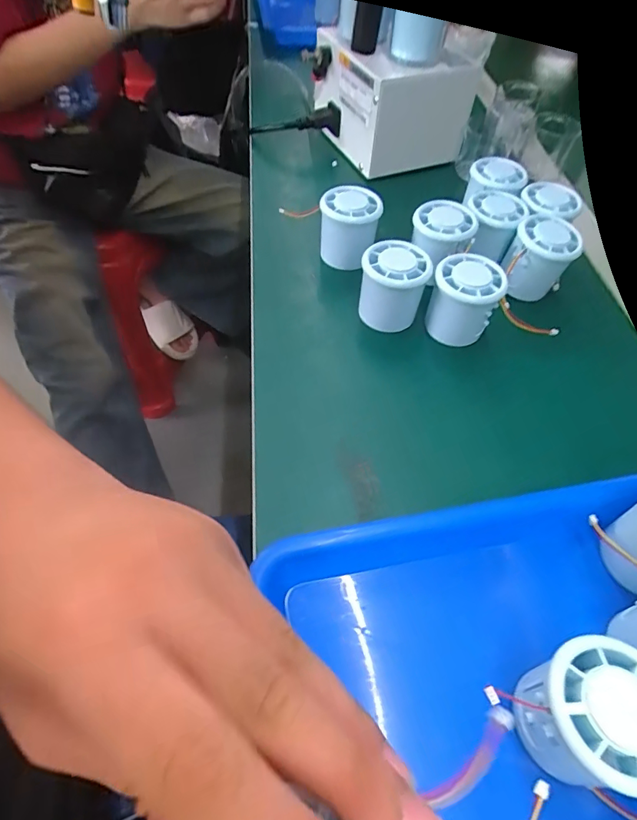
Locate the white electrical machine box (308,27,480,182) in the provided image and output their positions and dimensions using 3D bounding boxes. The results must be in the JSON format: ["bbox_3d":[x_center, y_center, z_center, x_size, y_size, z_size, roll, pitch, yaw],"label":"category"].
[{"bbox_3d":[0.079,-0.382,0.563,0.134,0.099,0.167,-19,58,-17],"label":"white electrical machine box"}]

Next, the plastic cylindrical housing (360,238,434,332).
[{"bbox_3d":[0.064,-0.105,0.398,0.053,0.063,0.047,18,55,9],"label":"plastic cylindrical housing"}]

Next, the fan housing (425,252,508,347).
[{"bbox_3d":[0.122,-0.092,0.388,0.052,0.057,0.048,22,56,11],"label":"fan housing"}]

